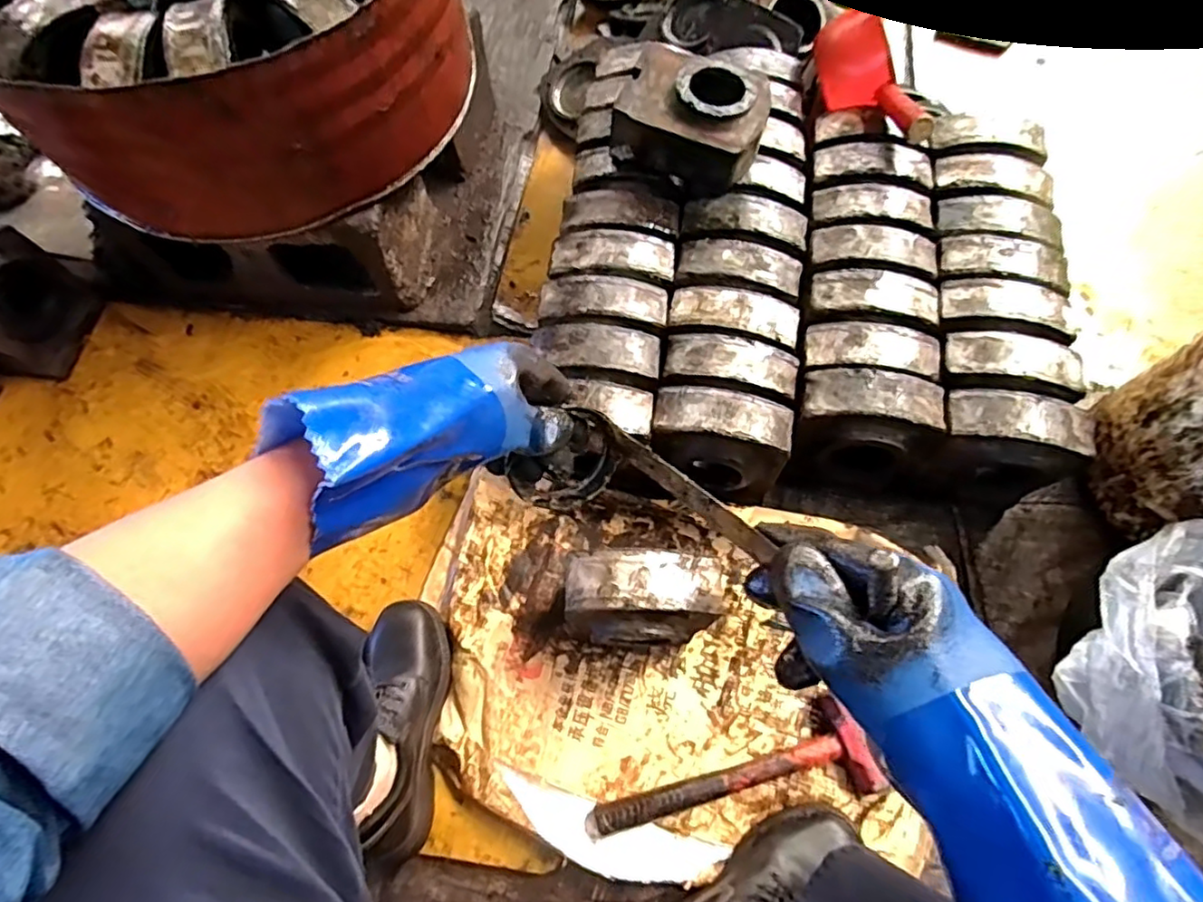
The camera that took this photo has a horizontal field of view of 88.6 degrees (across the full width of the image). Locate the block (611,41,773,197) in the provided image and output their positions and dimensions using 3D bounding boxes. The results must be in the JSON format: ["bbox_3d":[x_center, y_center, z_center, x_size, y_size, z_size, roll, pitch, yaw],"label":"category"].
[{"bbox_3d":[0.123,-0.436,0.814,0.179,0.099,0.137,20,68,10],"label":"block"}]

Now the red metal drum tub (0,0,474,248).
[{"bbox_3d":[-0.451,-0.540,0.766,0.536,0.217,0.533,0,66,1],"label":"red metal drum tub"}]

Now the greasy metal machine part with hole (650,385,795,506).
[{"bbox_3d":[0.139,-0.009,0.739,0.157,0.118,0.091,13,67,6],"label":"greasy metal machine part with hole"}]

